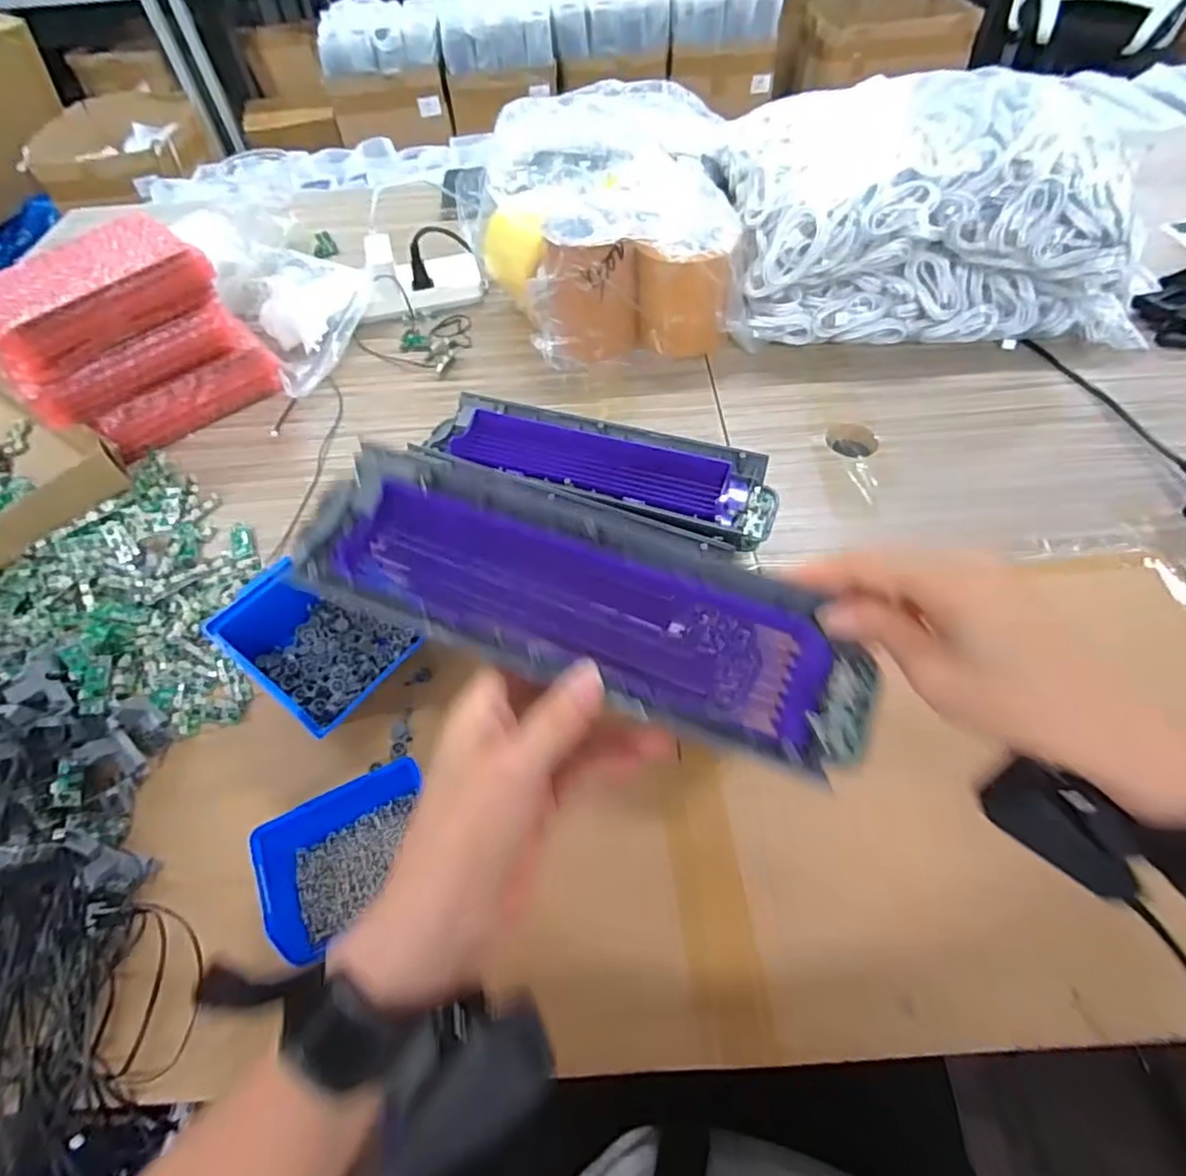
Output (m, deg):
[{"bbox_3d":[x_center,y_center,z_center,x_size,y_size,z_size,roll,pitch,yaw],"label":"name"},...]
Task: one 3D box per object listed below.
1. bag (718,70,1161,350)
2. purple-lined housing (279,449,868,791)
[{"bbox_3d":[0.381,-0.437,0.724,0.446,0.168,0.287,-2,54,2],"label":"bag"},{"bbox_3d":[-0.006,0.006,0.301,0.281,0.035,0.080,18,57,8],"label":"purple-lined housing"}]

